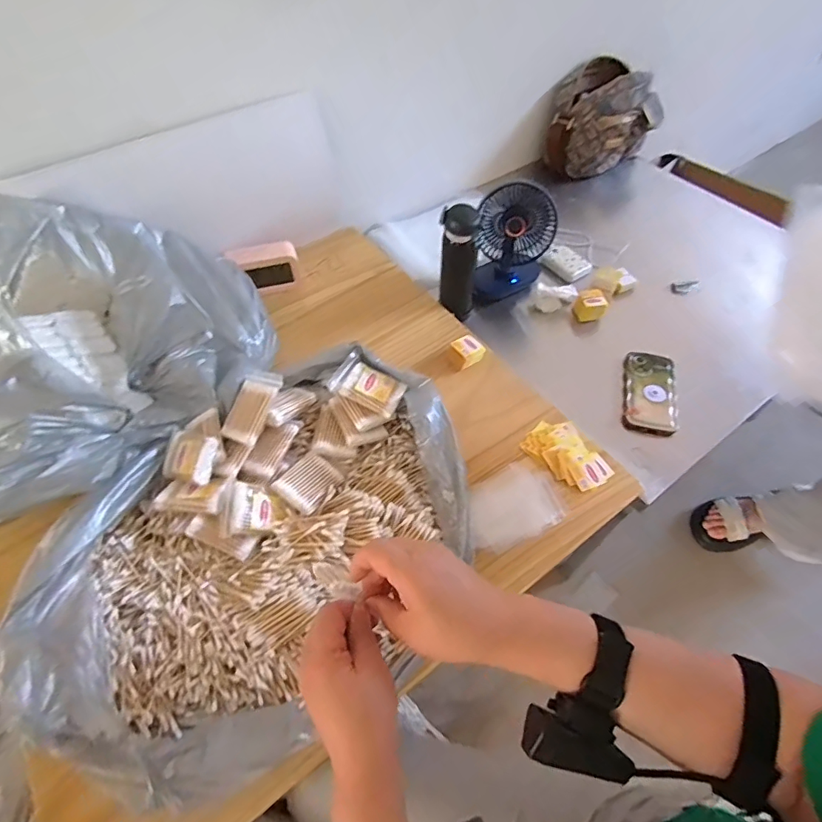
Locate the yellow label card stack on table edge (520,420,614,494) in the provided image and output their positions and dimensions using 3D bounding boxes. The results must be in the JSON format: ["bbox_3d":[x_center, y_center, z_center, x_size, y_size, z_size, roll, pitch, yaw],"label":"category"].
[{"bbox_3d":[0.227,0.062,0.716,0.079,0.013,0.122,-30,59,-18],"label":"yellow label card stack on table edge"}]

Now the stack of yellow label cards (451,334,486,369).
[{"bbox_3d":[0.095,-0.099,0.807,0.045,0.026,0.043,-27,58,-16],"label":"stack of yellow label cards"}]

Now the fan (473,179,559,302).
[{"bbox_3d":[0.199,-0.317,0.953,0.148,0.184,0.102,3,55,4],"label":"fan"}]

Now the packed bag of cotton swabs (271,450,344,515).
[{"bbox_3d":[-0.122,0.084,0.585,0.056,0.015,0.071,37,44,5],"label":"packed bag of cotton swabs"}]

